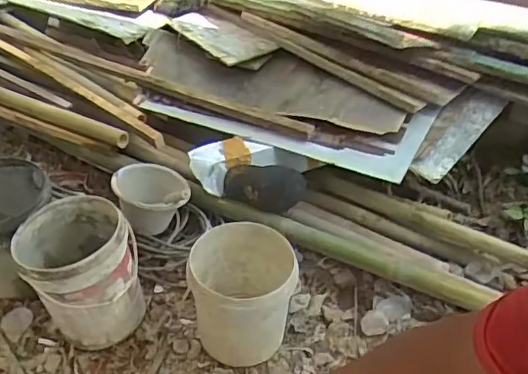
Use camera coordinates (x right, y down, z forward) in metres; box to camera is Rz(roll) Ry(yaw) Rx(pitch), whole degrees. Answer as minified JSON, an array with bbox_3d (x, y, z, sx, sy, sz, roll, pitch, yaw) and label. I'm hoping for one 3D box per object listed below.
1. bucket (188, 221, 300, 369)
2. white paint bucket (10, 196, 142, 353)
[{"bbox_3d":[-0.052,0.306,1.621,0.287,0.332,0.327,1,43,-1],"label":"bucket"},{"bbox_3d":[-0.536,0.253,1.669,0.316,0.375,0.349,-17,46,-19],"label":"white paint bucket"}]

